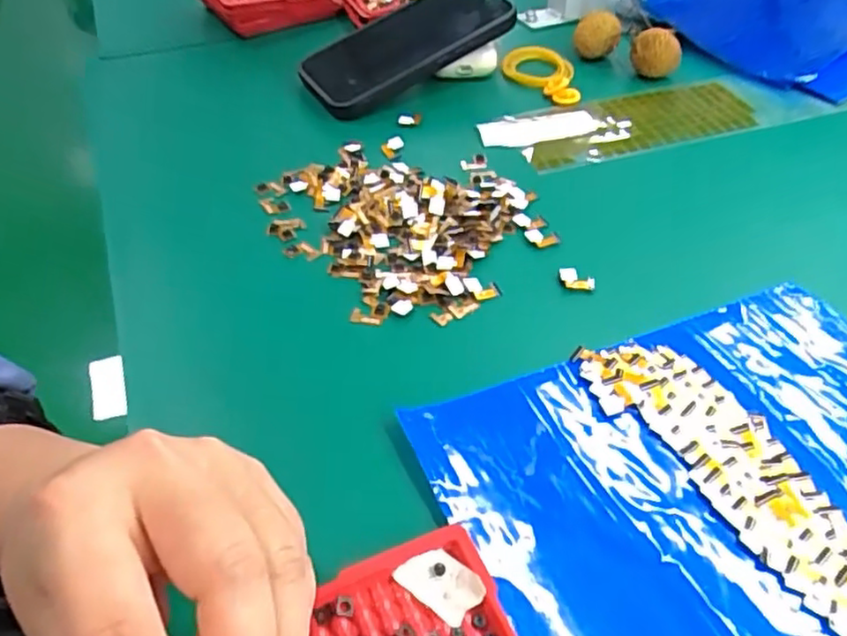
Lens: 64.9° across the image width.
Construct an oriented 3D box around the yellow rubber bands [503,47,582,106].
[{"bbox_3d":[0.098,-0.193,0.522,0.049,0.010,0.076,-32,53,-27],"label":"yellow rubber bands"}]

